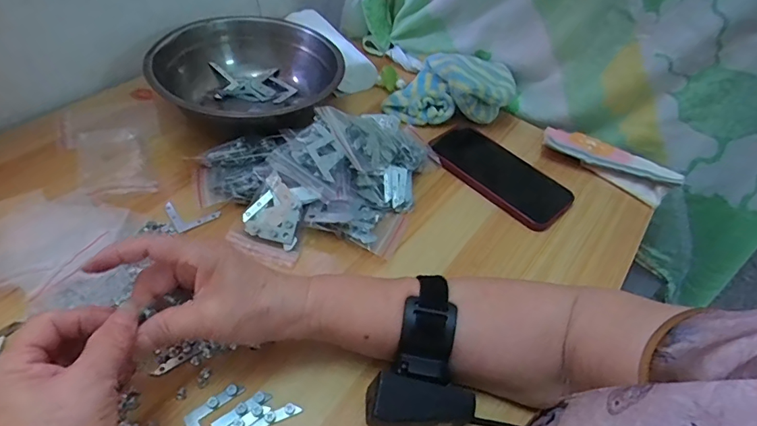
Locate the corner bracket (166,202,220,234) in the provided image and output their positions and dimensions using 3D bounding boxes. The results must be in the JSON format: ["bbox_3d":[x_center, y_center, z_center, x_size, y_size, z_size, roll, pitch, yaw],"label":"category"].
[{"bbox_3d":[-0.179,-0.001,0.434,0.041,0.004,0.038,-24,57,-37],"label":"corner bracket"}]

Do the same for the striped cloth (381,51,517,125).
[{"bbox_3d":[0.099,-0.162,0.567,0.133,0.042,0.128,28,50,17],"label":"striped cloth"}]

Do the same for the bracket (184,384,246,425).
[{"bbox_3d":[-0.116,0.143,0.308,0.032,0.005,0.052,8,47,-1],"label":"bracket"}]

